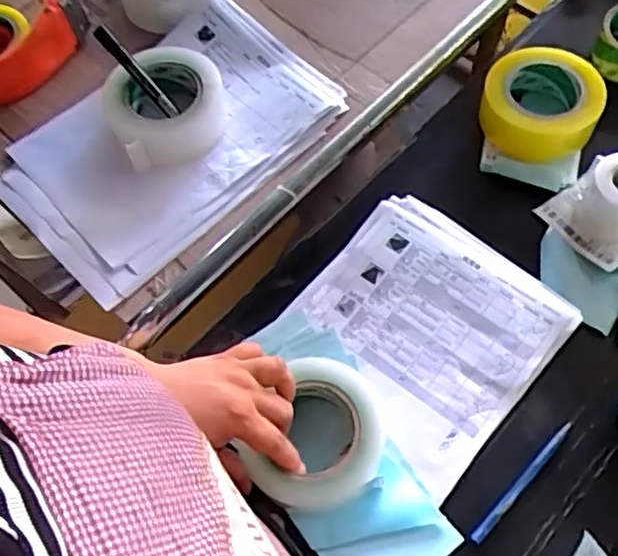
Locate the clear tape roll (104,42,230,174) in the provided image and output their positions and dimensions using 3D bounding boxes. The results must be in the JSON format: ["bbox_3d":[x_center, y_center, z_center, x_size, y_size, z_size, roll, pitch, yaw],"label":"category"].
[{"bbox_3d":[-0.153,-0.187,0.703,0.121,0.045,0.129,-2,63,3],"label":"clear tape roll"}]

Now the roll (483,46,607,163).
[{"bbox_3d":[0.256,-0.191,0.723,0.123,0.056,0.121,-2,63,3],"label":"roll"}]

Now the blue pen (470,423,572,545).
[{"bbox_3d":[0.182,0.173,0.558,0.134,0.012,0.012,-42,68,-16],"label":"blue pen"}]

